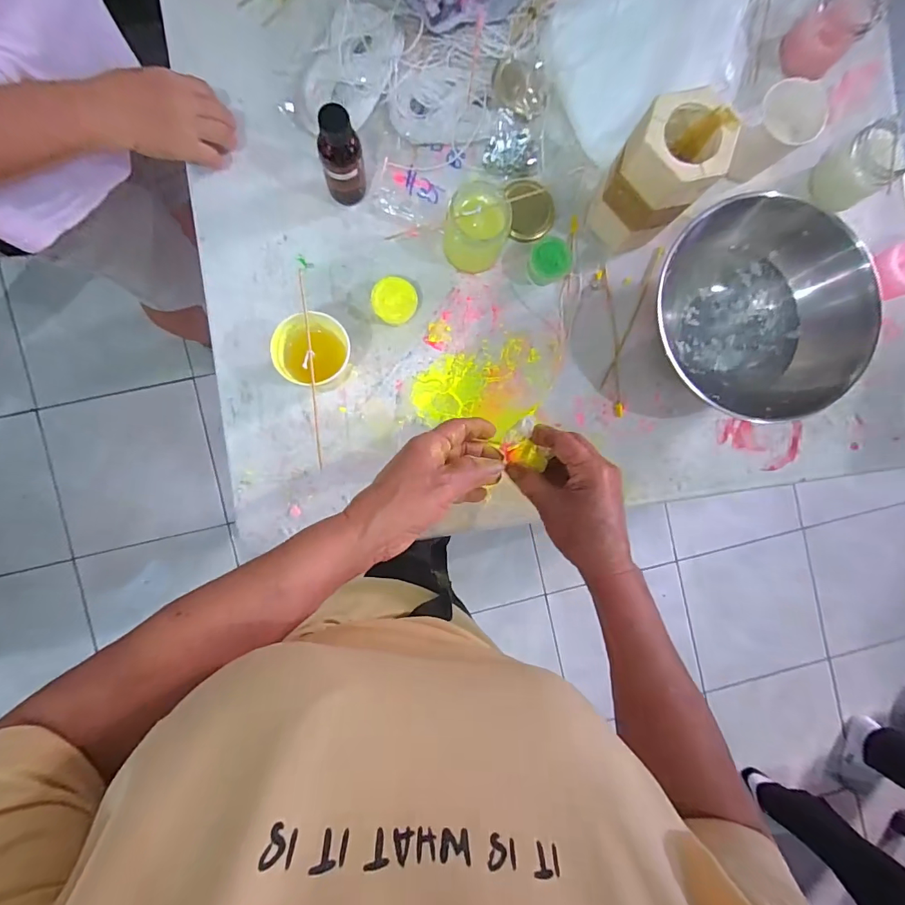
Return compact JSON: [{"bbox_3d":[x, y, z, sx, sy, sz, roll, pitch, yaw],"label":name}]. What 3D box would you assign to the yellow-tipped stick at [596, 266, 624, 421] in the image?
[{"bbox_3d":[0.198,-0.138,0.548,0.017,0.005,0.185,-8,91,-3],"label":"yellow-tipped stick"}]

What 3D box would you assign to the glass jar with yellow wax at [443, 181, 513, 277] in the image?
[{"bbox_3d":[0.026,-0.243,0.493,0.067,0.081,0.067,0,90,-3],"label":"glass jar with yellow wax"}]

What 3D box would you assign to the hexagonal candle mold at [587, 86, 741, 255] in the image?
[{"bbox_3d":[0.213,-0.287,0.473,0.082,0.152,0.086,-42,92,-3],"label":"hexagonal candle mold"}]

